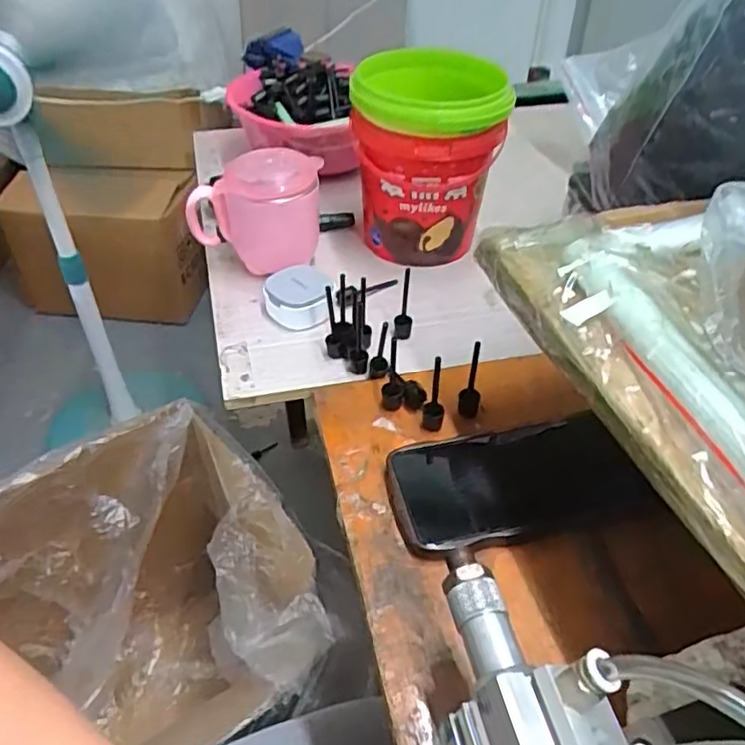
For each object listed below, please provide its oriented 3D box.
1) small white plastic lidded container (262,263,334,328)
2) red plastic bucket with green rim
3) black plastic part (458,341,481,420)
[{"bbox_3d":[-0.062,-0.067,0.544,0.052,0.024,0.061,1,43,0],"label":"small white plastic lidded container"},{"bbox_3d":[0.046,-0.190,0.583,0.121,0.147,0.124,1,43,-1],"label":"red plastic bucket with green rim"},{"bbox_3d":[0.069,0.003,0.440,0.015,0.063,0.018,10,44,9],"label":"black plastic part"}]

